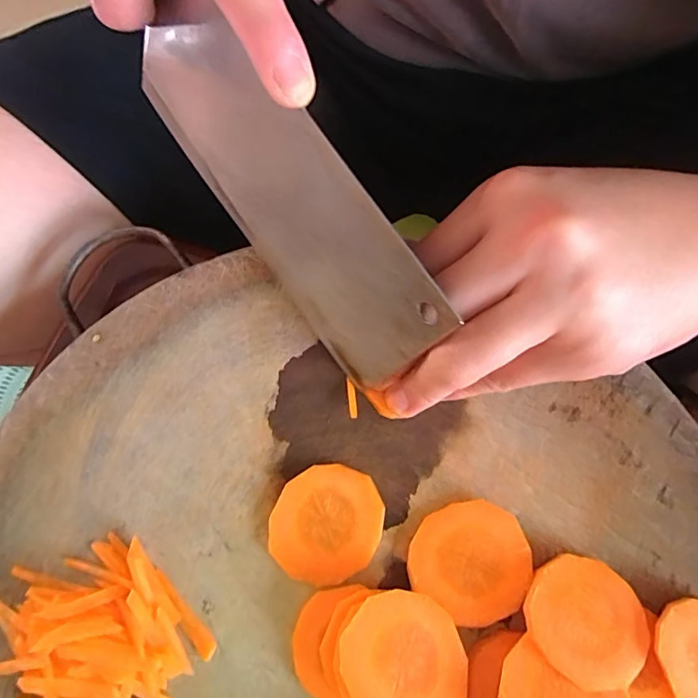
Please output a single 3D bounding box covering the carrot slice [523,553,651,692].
[{"bbox_3d":[0.090,0.103,0.182,0.043,0.005,0.043,5,59,-8],"label":"carrot slice"}]

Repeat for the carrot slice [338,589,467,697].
[{"bbox_3d":[0.020,0.116,0.176,0.046,0.004,0.045,2,71,-6],"label":"carrot slice"}]

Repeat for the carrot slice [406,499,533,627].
[{"bbox_3d":[0.050,0.086,0.197,0.044,0.009,0.045,0,73,1],"label":"carrot slice"}]

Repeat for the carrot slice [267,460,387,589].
[{"bbox_3d":[-0.009,0.074,0.204,0.044,0.005,0.047,23,75,7],"label":"carrot slice"}]

